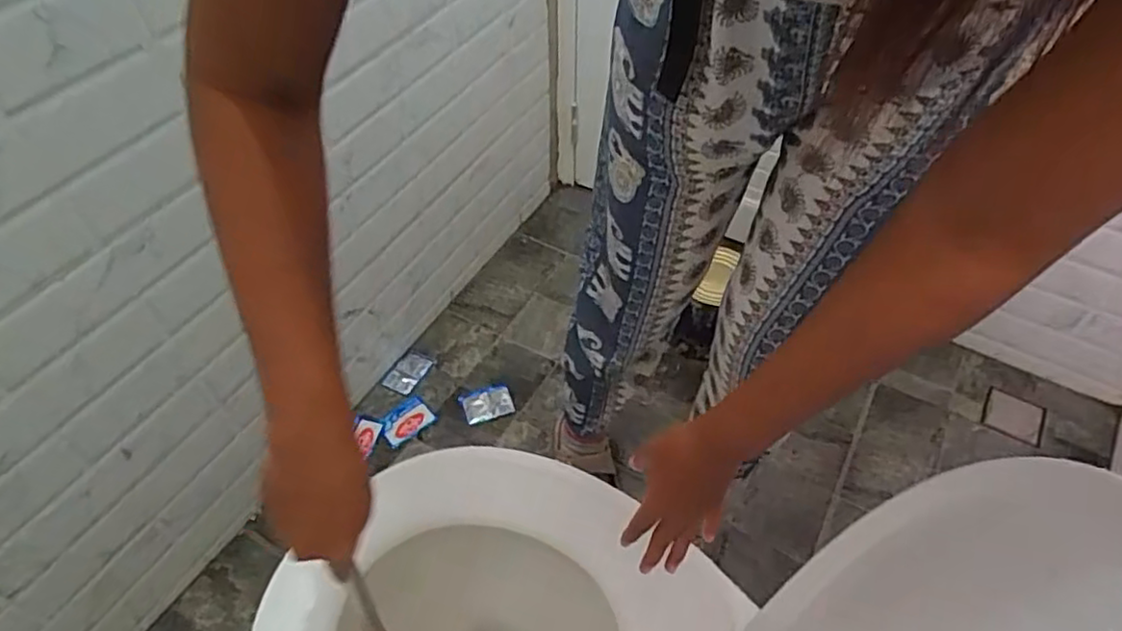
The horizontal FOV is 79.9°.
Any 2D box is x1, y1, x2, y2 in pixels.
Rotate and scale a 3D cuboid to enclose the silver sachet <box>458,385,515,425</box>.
[{"bbox_3d":[-0.134,0.160,1.215,0.087,0.004,0.067,-15,50,-14],"label":"silver sachet"}]

